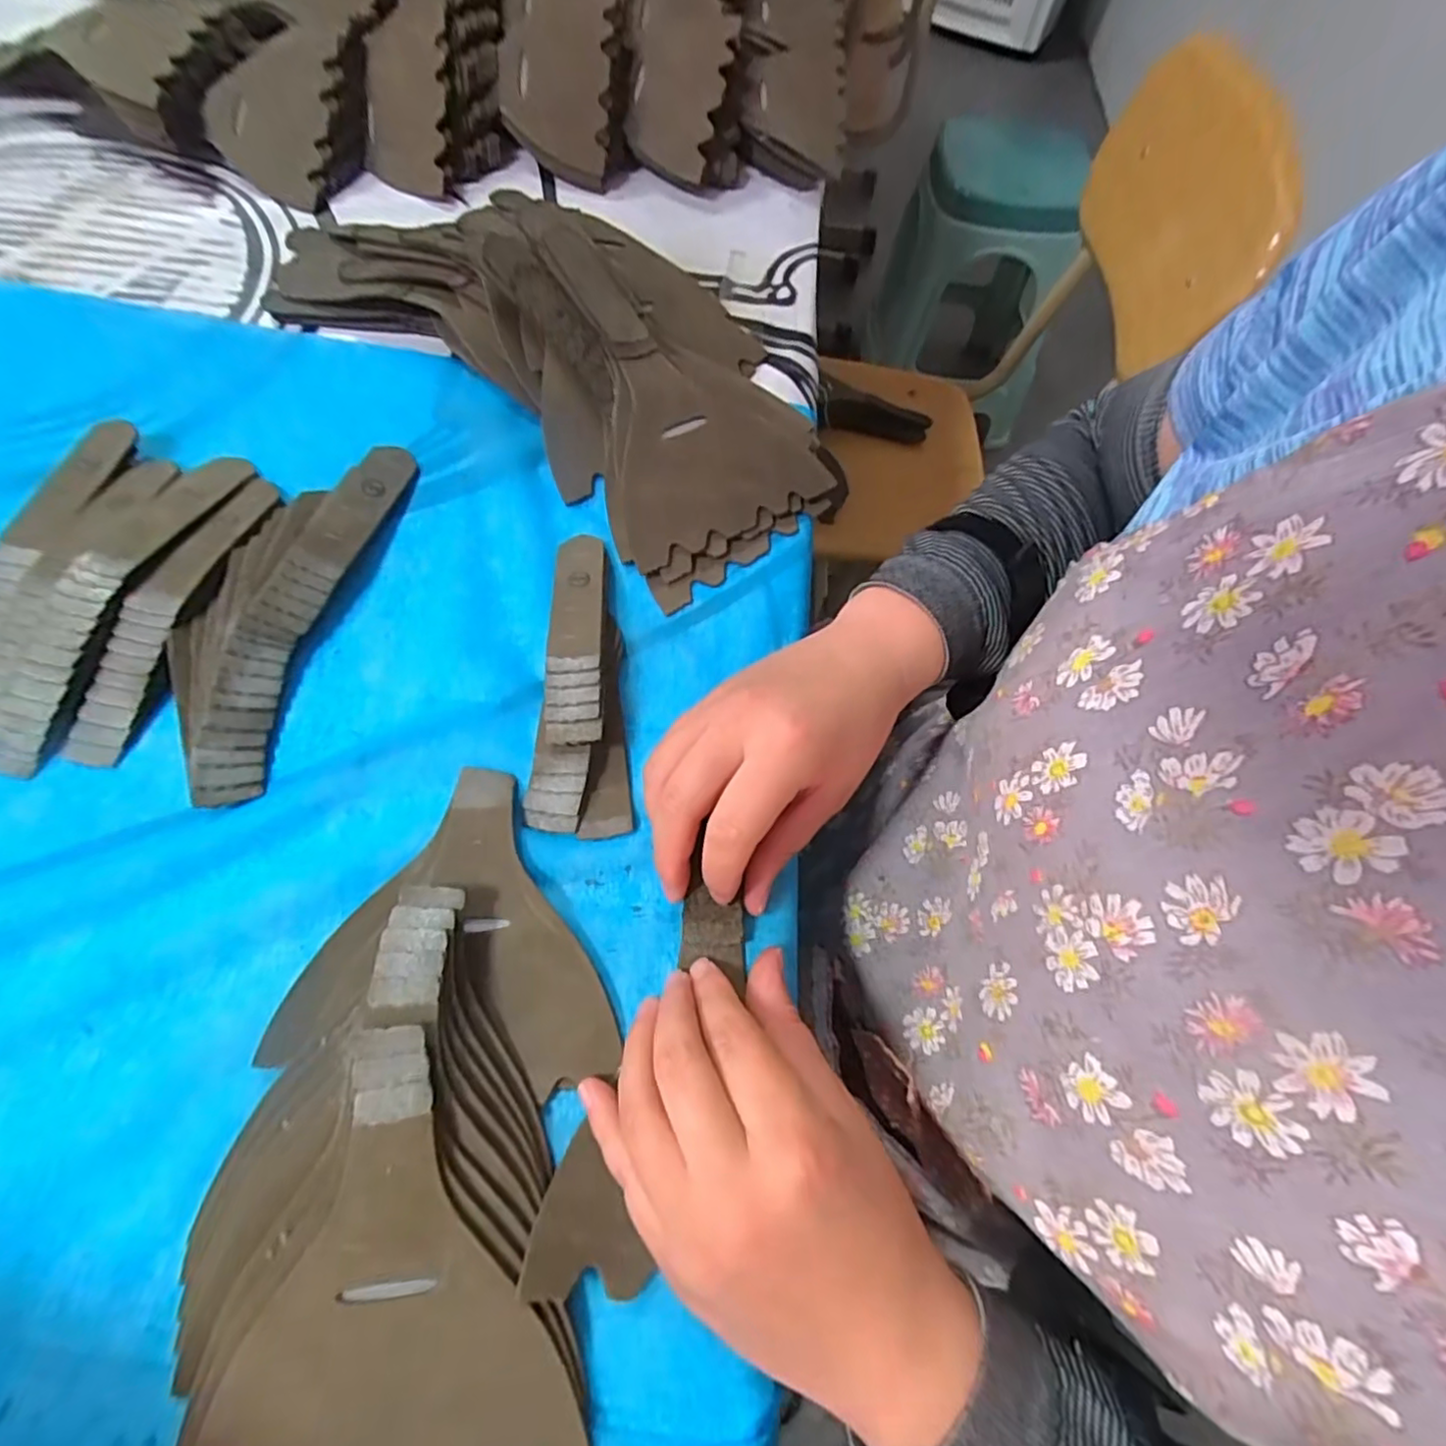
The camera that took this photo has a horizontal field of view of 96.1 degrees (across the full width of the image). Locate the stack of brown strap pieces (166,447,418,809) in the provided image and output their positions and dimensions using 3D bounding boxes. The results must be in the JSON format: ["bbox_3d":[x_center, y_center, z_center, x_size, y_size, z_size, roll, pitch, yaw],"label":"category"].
[{"bbox_3d":[-0.224,-0.065,0.325,0.061,0.019,0.210,10,66,1],"label":"stack of brown strap pieces"}]

